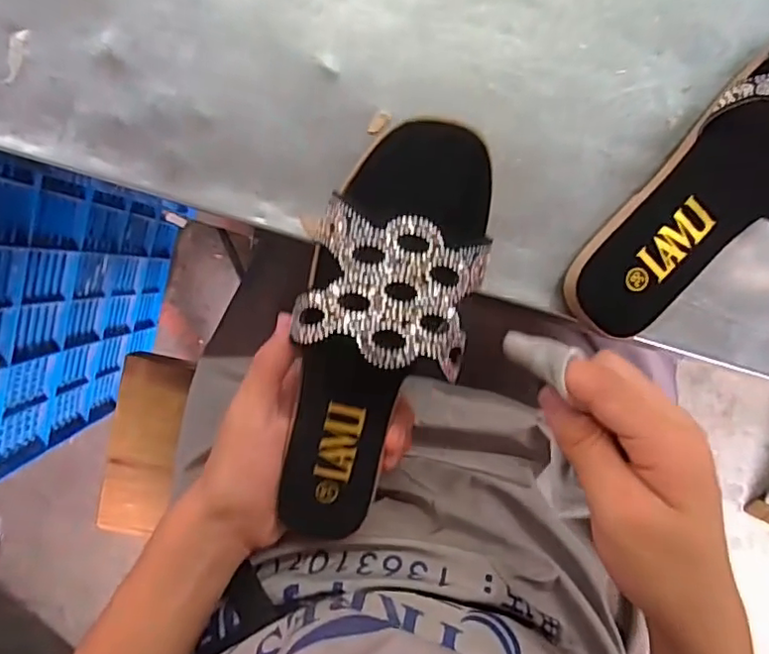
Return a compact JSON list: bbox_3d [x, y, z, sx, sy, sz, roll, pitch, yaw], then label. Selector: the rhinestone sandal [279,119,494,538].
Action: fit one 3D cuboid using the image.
[{"bbox_3d":[-0.006,0.012,0.311,0.081,0.063,0.230,17,106,-6],"label":"rhinestone sandal"}]

